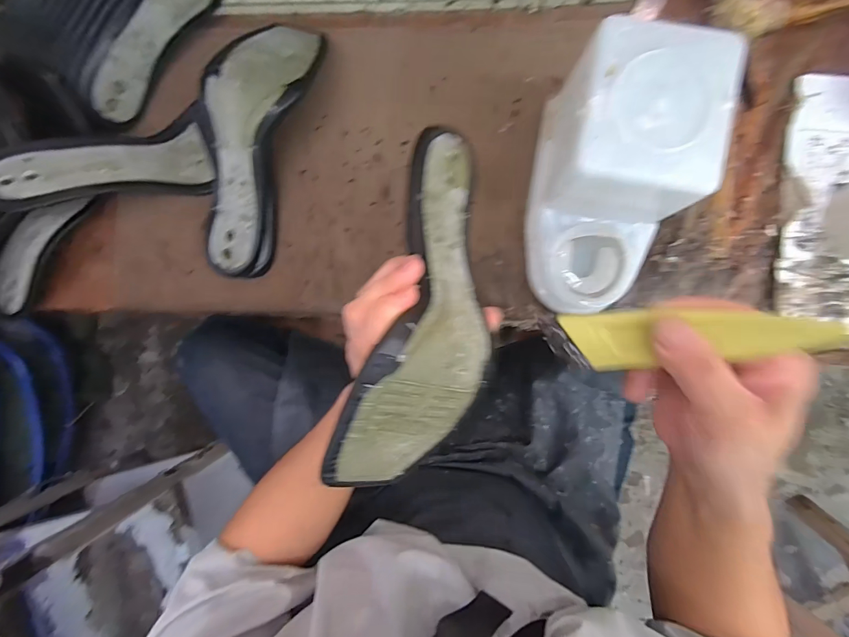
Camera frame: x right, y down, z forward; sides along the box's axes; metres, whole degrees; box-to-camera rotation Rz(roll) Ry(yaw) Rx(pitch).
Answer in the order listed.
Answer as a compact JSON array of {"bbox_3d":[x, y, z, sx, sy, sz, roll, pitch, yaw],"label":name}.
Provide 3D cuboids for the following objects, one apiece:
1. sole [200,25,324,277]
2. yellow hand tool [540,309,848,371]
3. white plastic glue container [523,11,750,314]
[{"bbox_3d":[-0.162,-0.157,0.350,0.079,0.061,0.237,22,93,2],"label":"sole"},{"bbox_3d":[0.136,0.011,0.203,0.134,0.011,0.032,-2,92,20],"label":"yellow hand tool"},{"bbox_3d":[0.149,-0.105,0.309,0.105,0.117,0.193,10,93,2],"label":"white plastic glue container"}]

